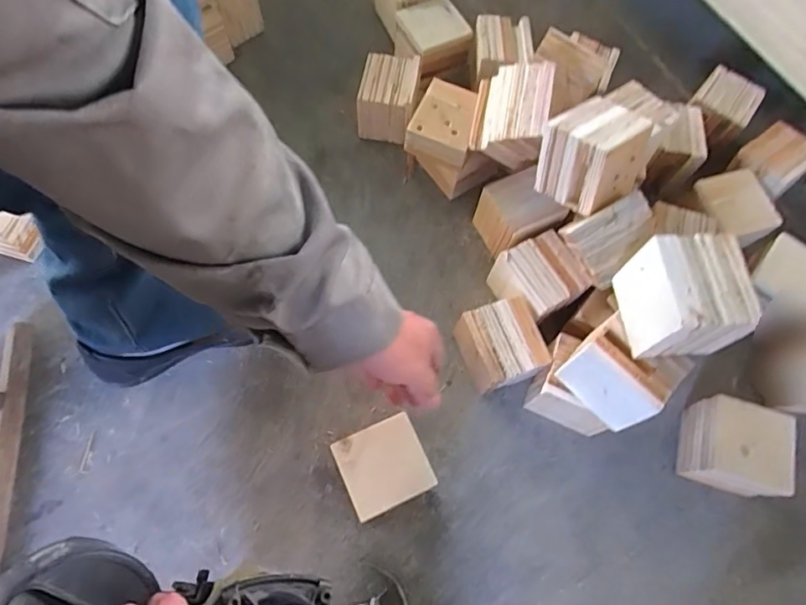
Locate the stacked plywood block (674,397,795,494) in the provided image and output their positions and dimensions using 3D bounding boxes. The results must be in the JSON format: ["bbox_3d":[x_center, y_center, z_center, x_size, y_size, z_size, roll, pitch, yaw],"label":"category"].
[{"bbox_3d":[0.402,0.174,0.633,0.100,0.082,0.095,16,67,3],"label":"stacked plywood block"}]

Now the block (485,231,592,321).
[{"bbox_3d":[0.176,-0.025,0.690,0.097,0.086,0.100,-22,71,-12],"label":"block"}]

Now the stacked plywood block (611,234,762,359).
[{"bbox_3d":[0.277,-0.005,0.512,0.087,0.085,0.097,-2,68,-4],"label":"stacked plywood block"}]

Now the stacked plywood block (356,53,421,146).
[{"bbox_3d":[-0.025,-0.312,0.797,0.086,0.083,0.099,12,67,1],"label":"stacked plywood block"}]

